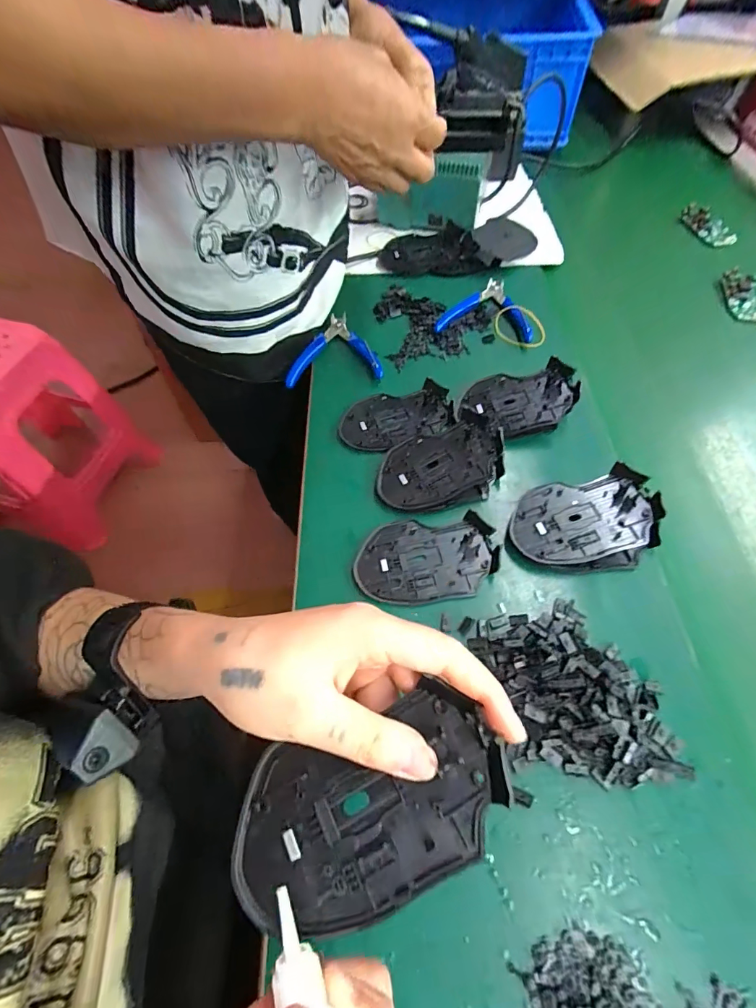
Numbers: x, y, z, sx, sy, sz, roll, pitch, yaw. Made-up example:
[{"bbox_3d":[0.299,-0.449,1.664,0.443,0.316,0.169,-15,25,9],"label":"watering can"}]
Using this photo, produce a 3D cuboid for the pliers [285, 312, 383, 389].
[{"bbox_3d":[-0.051,-0.180,0.497,0.105,0.018,0.105,-4,59,2],"label":"pliers"}]

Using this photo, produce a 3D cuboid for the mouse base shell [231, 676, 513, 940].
[{"bbox_3d":[-0.003,0.126,0.178,0.114,0.014,0.067,-19,60,-7],"label":"mouse base shell"}]

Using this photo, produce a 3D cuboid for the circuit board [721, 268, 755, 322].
[{"bbox_3d":[0.461,-0.262,0.539,0.047,0.011,0.085,4,60,6],"label":"circuit board"}]

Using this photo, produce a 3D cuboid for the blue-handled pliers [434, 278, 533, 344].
[{"bbox_3d":[0.134,-0.242,0.521,0.109,0.012,0.114,11,61,10],"label":"blue-handled pliers"}]

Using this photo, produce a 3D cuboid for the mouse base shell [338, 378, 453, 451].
[{"bbox_3d":[0.019,-0.089,0.437,0.114,0.011,0.071,-12,60,-3],"label":"mouse base shell"}]

